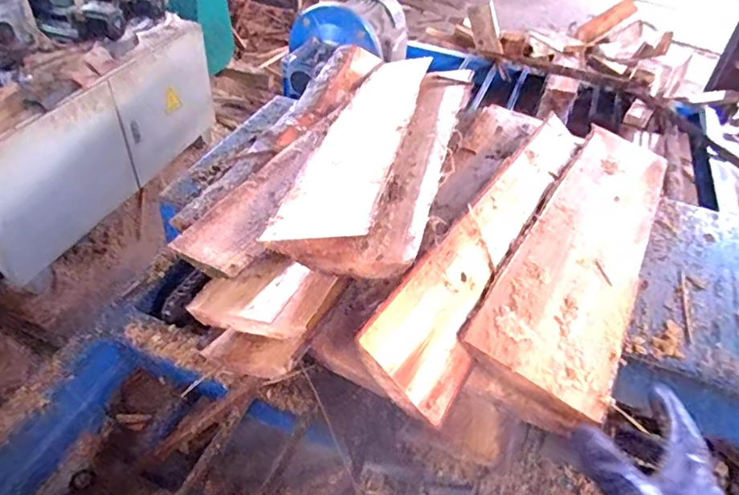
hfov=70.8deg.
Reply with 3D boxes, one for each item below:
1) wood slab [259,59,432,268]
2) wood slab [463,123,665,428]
[{"bbox_3d":[-0.003,-0.145,0.621,0.095,0.040,0.467,12,43,6],"label":"wood slab"},{"bbox_3d":[0.256,-0.007,0.605,0.129,0.045,0.481,26,46,19],"label":"wood slab"}]

